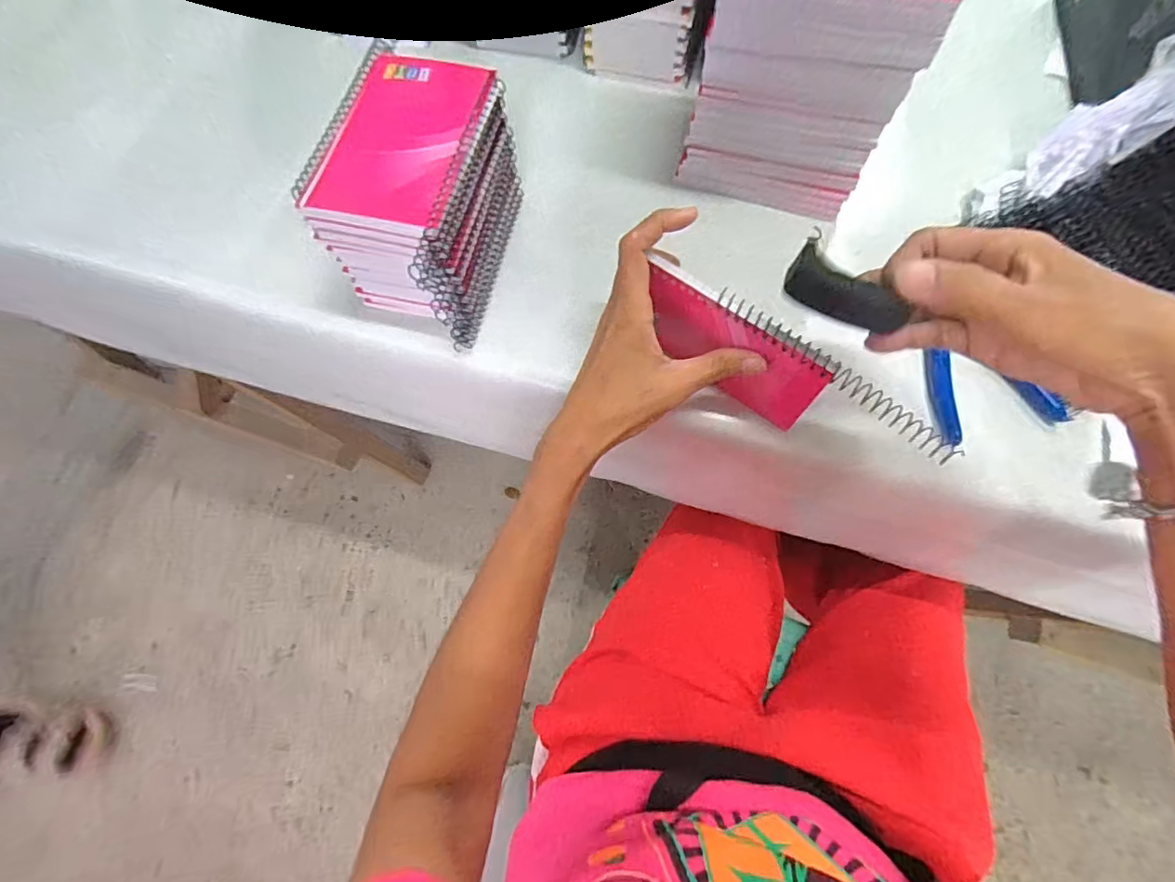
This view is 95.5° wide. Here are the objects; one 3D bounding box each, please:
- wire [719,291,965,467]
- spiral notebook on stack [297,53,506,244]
[{"bbox_3d":[0.135,-0.039,0.294,0.148,0.008,0.013,39,75,11],"label":"wire"},{"bbox_3d":[-0.108,-0.180,0.322,0.078,0.012,0.128,15,72,6],"label":"spiral notebook on stack"}]

